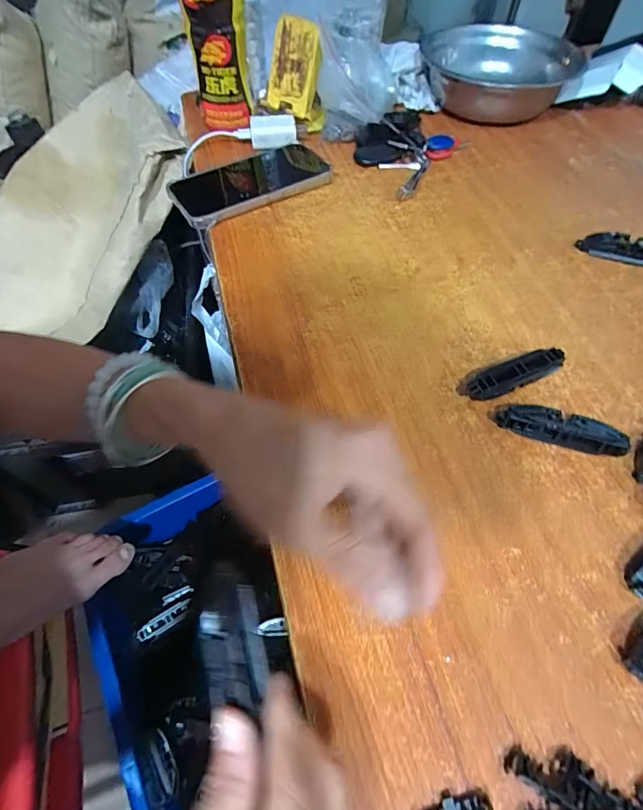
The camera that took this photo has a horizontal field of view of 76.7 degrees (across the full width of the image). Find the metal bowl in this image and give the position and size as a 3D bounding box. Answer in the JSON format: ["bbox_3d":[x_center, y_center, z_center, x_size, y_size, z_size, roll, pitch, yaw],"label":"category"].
[{"bbox_3d":[0.229,-0.430,0.532,0.184,0.055,0.183,3,57,3],"label":"metal bowl"}]

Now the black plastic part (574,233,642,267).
[{"bbox_3d":[0.276,-0.141,0.369,0.077,0.019,0.020,23,60,15],"label":"black plastic part"}]

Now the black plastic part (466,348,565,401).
[{"bbox_3d":[0.137,-0.021,0.294,0.079,0.021,0.020,-20,59,-12],"label":"black plastic part"}]

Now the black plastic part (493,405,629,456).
[{"bbox_3d":[0.159,0.015,0.271,0.077,0.019,0.017,16,58,11],"label":"black plastic part"}]

